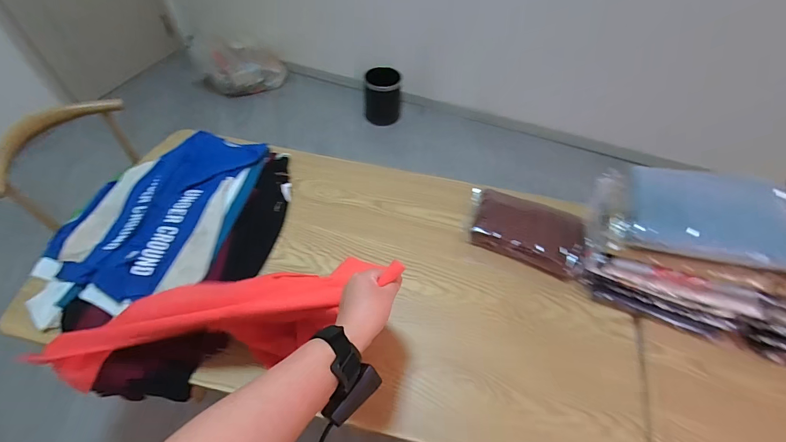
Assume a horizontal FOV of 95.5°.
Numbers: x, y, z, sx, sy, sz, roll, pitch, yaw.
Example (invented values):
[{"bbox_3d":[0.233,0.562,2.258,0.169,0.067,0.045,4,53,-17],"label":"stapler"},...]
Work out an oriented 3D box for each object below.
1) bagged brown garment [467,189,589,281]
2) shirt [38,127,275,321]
[{"bbox_3d":[0.293,0.015,0.795,0.255,0.056,0.154,22,56,12],"label":"bagged brown garment"},{"bbox_3d":[-0.513,-0.037,0.797,0.324,0.034,0.461,14,55,6],"label":"shirt"}]

